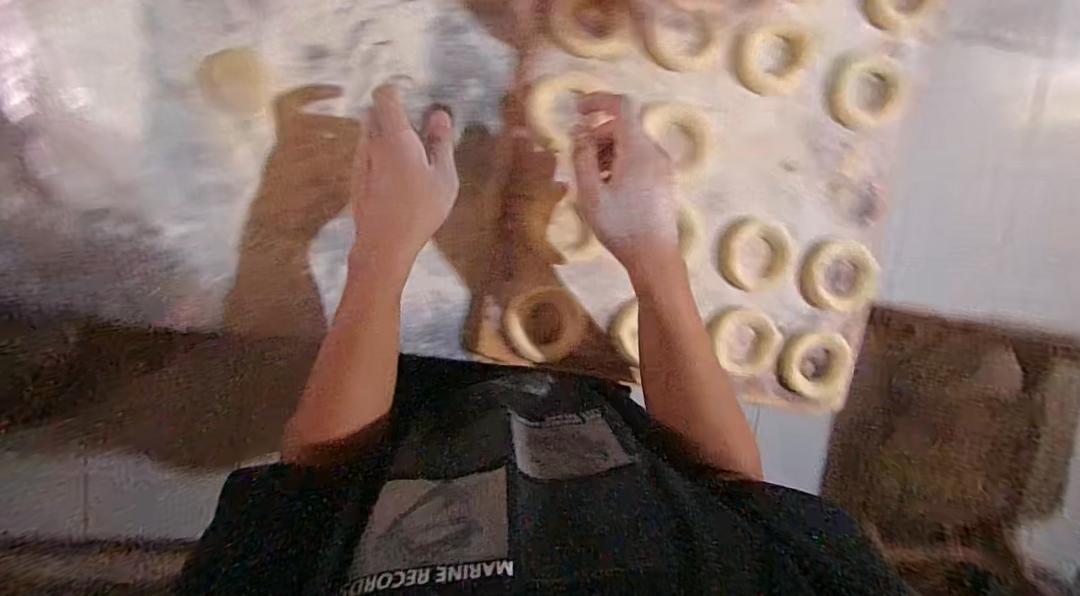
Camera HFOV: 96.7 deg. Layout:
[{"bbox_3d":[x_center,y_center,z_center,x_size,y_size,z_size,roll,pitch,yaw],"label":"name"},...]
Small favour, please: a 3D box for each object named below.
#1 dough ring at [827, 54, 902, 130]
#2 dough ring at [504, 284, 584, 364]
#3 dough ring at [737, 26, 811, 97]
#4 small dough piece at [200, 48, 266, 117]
[{"bbox_3d":[0.346,-0.220,0.512,0.068,0.014,0.073,-1,96,-5],"label":"dough ring"},{"bbox_3d":[0.006,0.027,0.497,0.081,0.017,0.075,-1,96,-5],"label":"dough ring"},{"bbox_3d":[0.240,-0.243,0.495,0.075,0.022,0.060,-6,97,-5],"label":"dough ring"},{"bbox_3d":[-0.288,-0.204,0.452,0.050,0.012,0.059,4,96,-6],"label":"small dough piece"}]

